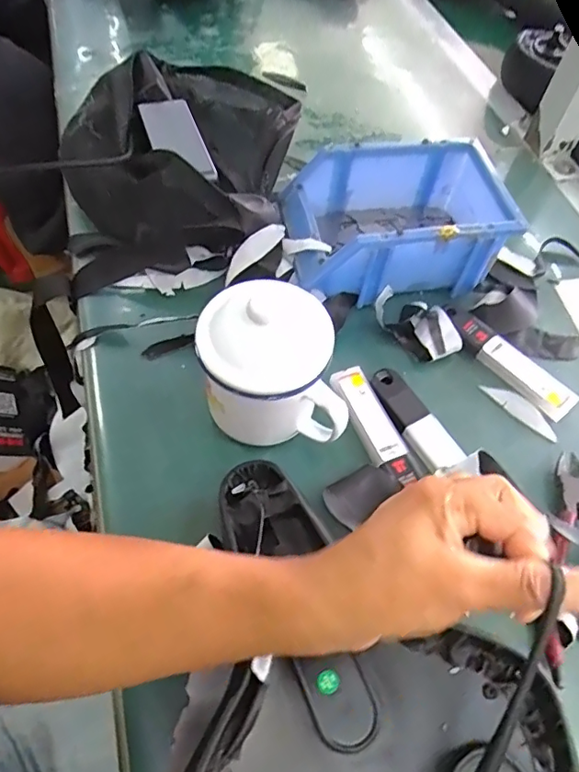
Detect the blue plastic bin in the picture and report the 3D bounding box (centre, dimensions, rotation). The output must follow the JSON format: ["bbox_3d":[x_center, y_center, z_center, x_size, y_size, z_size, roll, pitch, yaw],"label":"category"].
[{"bbox_3d":[0.093,-0.141,0.453,0.182,0.070,0.118,-5,58,-8],"label":"blue plastic bin"}]

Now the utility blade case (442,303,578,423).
[{"bbox_3d":[0.172,-0.022,0.426,0.030,0.014,0.124,-33,65,-23],"label":"utility blade case"}]

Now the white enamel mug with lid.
[{"bbox_3d":[-0.014,-0.013,0.346,0.086,0.101,0.091,-11,59,-12],"label":"white enamel mug with lid"}]

